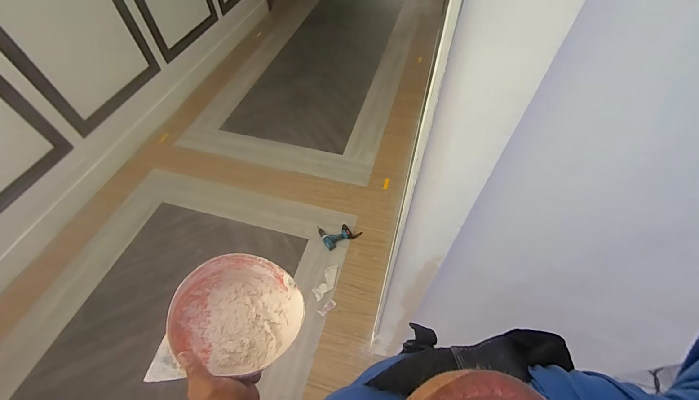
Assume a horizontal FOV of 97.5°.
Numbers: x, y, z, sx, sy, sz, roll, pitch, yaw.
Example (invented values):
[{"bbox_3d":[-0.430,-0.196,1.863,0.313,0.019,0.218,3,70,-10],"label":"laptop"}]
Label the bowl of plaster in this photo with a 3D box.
[{"bbox_3d":[-0.204,0.213,0.553,0.205,0.120,0.205,21,39,-18],"label":"bowl of plaster"}]

